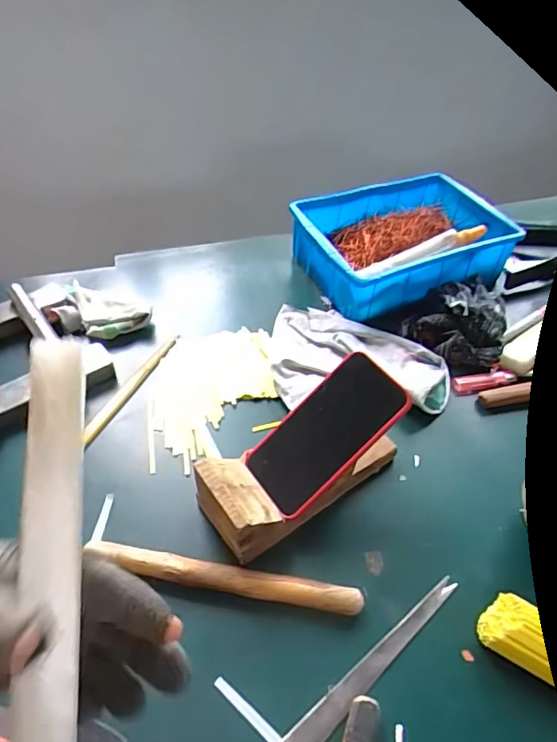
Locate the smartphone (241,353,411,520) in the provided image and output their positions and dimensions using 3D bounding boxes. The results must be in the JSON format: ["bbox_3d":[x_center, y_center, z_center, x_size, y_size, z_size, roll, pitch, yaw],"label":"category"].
[{"bbox_3d":[0.044,0.059,0.500,0.161,0.010,0.082,-45,59,3],"label":"smartphone"}]

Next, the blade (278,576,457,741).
[{"bbox_3d":[0.058,0.254,0.417,0.255,0.005,0.025,-32,61,-29],"label":"blade"}]

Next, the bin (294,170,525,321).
[{"bbox_3d":[0.190,-0.205,0.789,0.312,0.080,0.212,-17,50,-17],"label":"bin"}]

